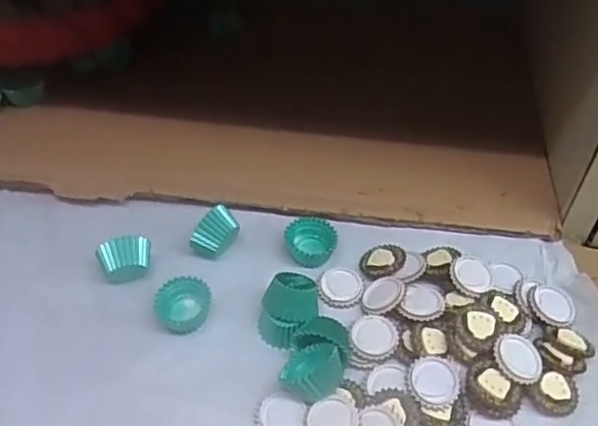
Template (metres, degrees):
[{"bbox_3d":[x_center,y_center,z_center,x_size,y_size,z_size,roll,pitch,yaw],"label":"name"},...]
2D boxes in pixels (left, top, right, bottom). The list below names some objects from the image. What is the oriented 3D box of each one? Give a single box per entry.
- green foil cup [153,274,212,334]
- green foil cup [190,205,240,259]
[{"bbox_3d":[-0.068,0.054,0.374,0.028,0.017,0.030,2,47,-2],"label":"green foil cup"},{"bbox_3d":[-0.053,0.016,0.401,0.031,0.029,0.018,-32,57,-28],"label":"green foil cup"}]

